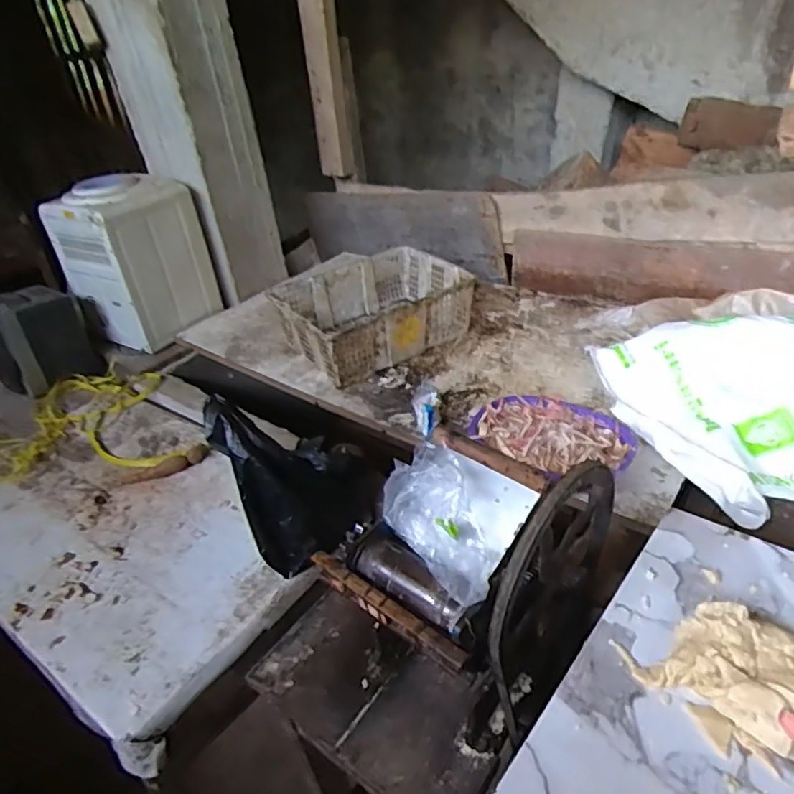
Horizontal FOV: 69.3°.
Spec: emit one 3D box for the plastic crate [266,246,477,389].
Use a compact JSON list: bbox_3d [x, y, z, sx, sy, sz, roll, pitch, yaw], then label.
[{"bbox_3d":[-0.064,-0.238,1.598,0.484,0.161,0.346,-25,39,-25],"label":"plastic crate"}]

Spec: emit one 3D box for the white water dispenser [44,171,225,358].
[{"bbox_3d":[-0.787,-0.411,1.715,0.318,0.407,0.320,11,38,23],"label":"white water dispenser"}]

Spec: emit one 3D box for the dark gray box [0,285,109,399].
[{"bbox_3d":[-0.998,-0.155,1.606,0.267,0.266,0.180,-26,39,-27],"label":"dark gray box"}]

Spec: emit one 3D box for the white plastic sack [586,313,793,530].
[{"bbox_3d":[0.745,-0.001,1.031,0.641,0.191,0.384,-4,35,3],"label":"white plastic sack"}]

